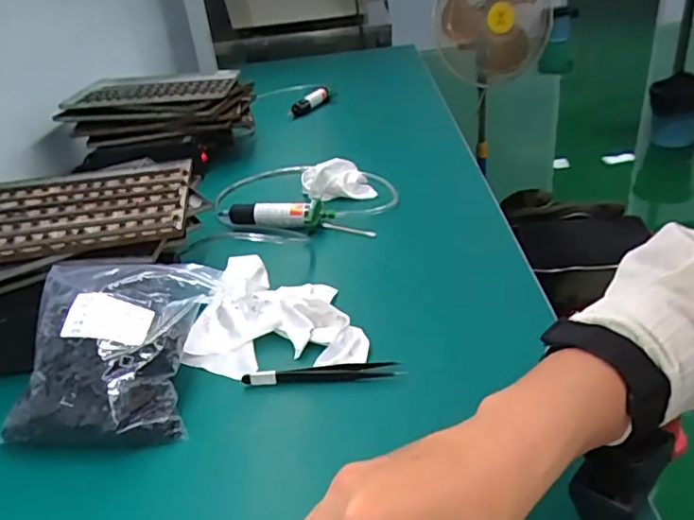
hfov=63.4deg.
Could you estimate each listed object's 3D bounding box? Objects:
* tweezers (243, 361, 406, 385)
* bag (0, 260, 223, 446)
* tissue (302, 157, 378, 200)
[{"bbox_3d":[-0.022,0.086,0.435,0.118,0.007,0.012,-5,31,3],"label":"tweezers"},{"bbox_3d":[-0.179,0.063,0.442,0.122,0.077,0.151,-3,31,6],"label":"bag"},{"bbox_3d":[-0.012,-0.105,0.725,0.090,0.040,0.048,-10,31,-4],"label":"tissue"}]

